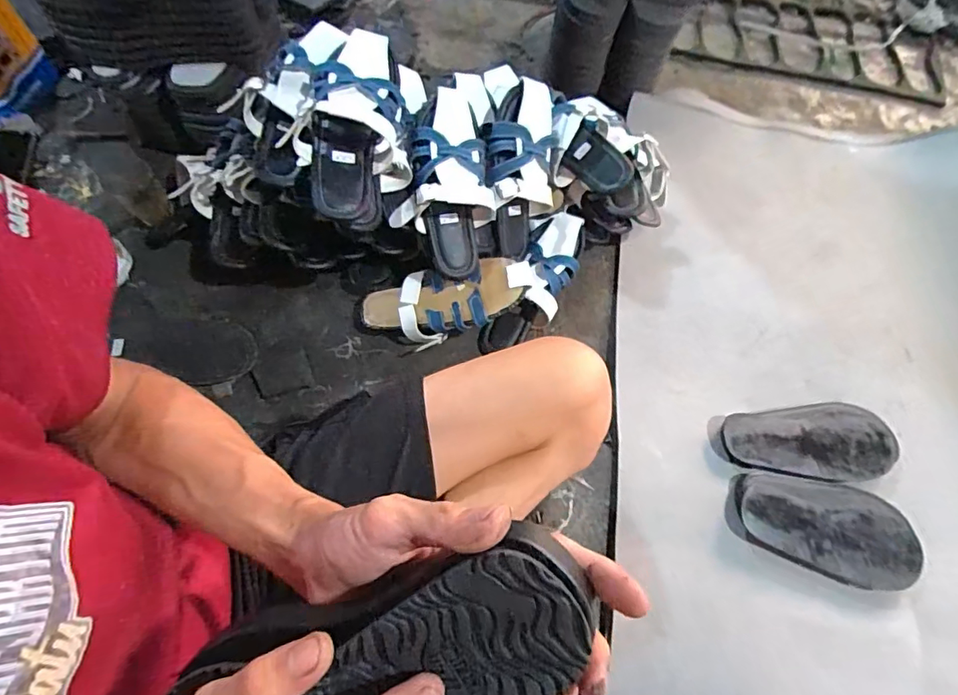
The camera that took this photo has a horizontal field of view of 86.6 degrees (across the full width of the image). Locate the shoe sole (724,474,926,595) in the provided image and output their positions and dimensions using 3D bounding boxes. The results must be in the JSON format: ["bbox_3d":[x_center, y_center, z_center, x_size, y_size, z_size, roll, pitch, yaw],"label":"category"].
[{"bbox_3d":[0.429,0.224,0.626,0.235,0.018,0.113,10,69,3],"label":"shoe sole"}]

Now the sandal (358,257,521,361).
[{"bbox_3d":[-0.058,-0.057,0.705,0.235,0.044,0.100,-11,68,14],"label":"sandal"}]

